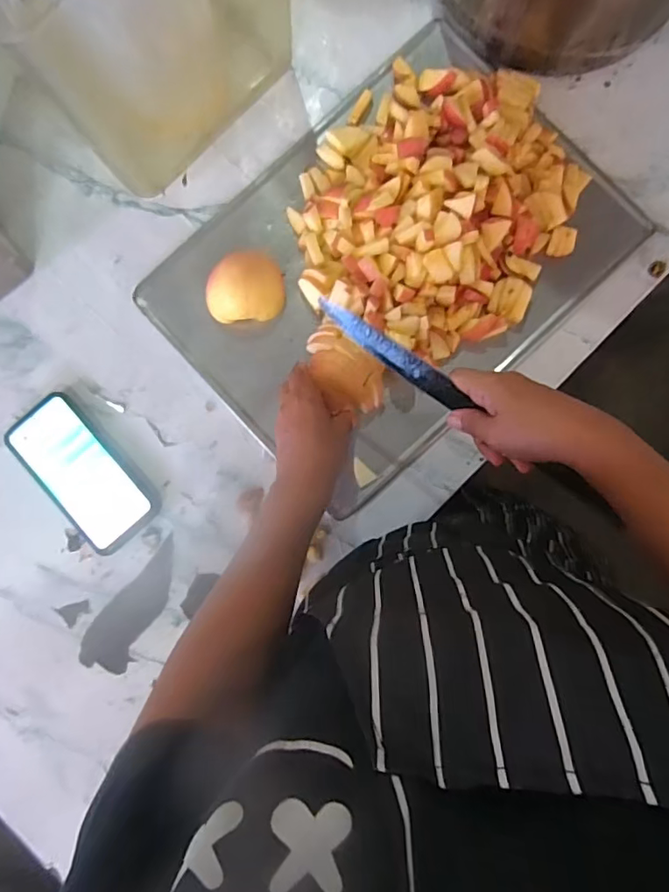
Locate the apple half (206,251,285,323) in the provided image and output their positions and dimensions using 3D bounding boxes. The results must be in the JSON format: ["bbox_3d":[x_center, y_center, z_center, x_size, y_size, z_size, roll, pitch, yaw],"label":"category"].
[{"bbox_3d":[-0.094,-0.166,0.561,0.079,0.035,0.064,-1,86,2],"label":"apple half"}]

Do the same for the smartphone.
[{"bbox_3d":[-0.269,0.027,0.567,0.082,0.013,0.170,-41,86,-1],"label":"smartphone"}]

